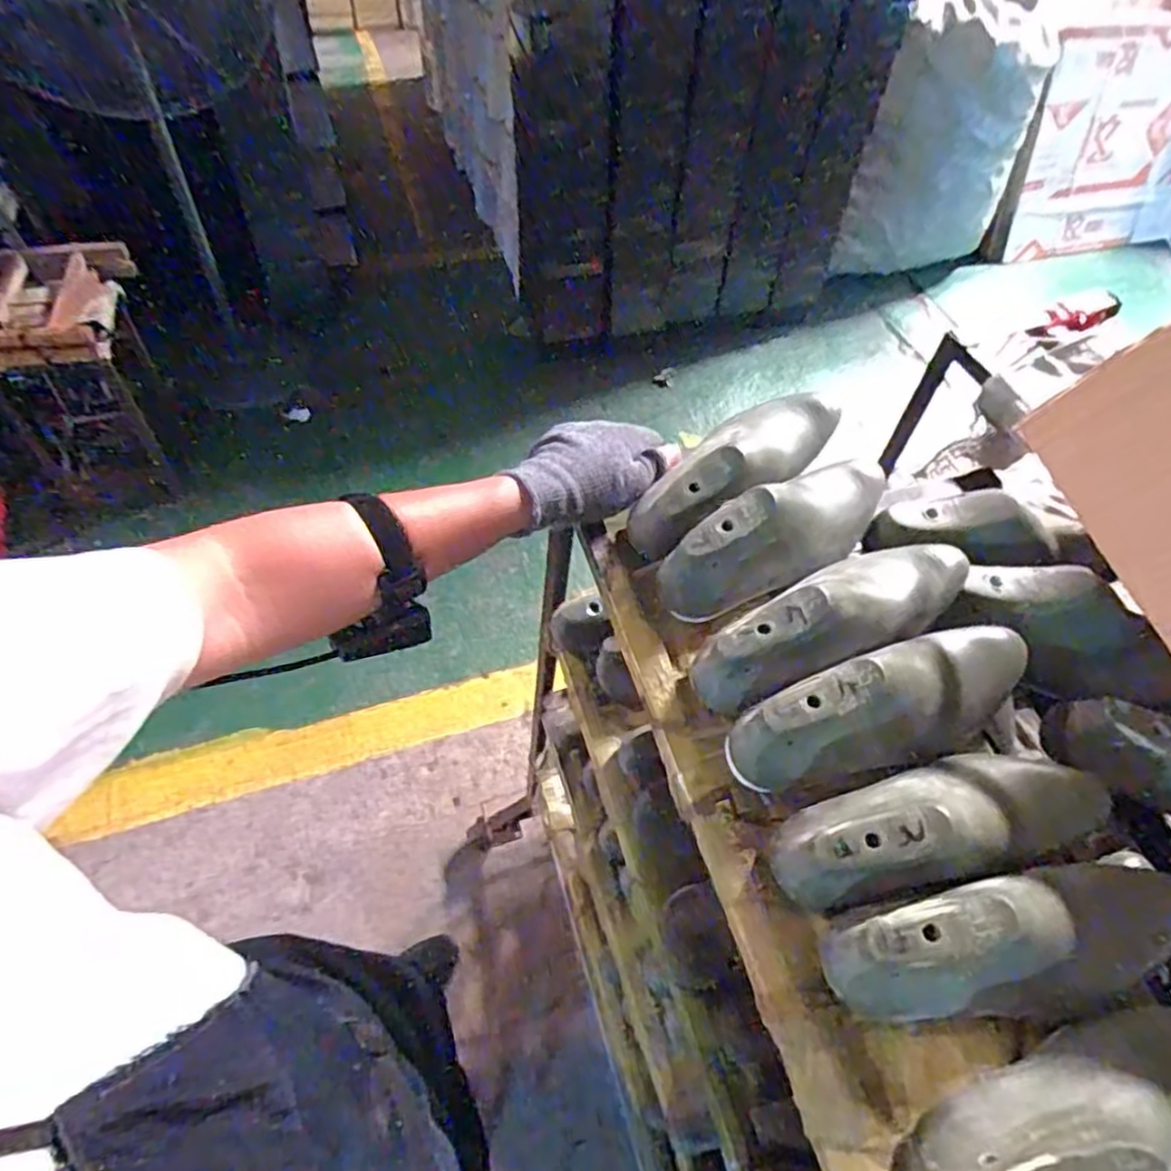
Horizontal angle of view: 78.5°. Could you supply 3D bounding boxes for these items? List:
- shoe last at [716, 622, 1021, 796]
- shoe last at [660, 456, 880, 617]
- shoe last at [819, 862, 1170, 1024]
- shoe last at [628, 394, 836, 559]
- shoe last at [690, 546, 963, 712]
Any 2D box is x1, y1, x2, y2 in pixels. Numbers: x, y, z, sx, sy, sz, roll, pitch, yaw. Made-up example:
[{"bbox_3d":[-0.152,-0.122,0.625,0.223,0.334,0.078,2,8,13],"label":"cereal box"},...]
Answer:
[{"bbox_3d":[0.208,0.083,0.492,0.243,0.094,0.072,-11,57,-26],"label":"shoe last"},{"bbox_3d":[0.159,-0.043,0.568,0.247,0.090,0.072,-25,61,-33],"label":"shoe last"},{"bbox_3d":[0.256,0.206,0.416,0.248,0.094,0.074,4,55,-20],"label":"shoe last"},{"bbox_3d":[0.129,-0.110,0.583,0.070,0.067,0.242,38,61,20],"label":"shoe last"},{"bbox_3d":[0.185,0.015,0.513,0.247,0.073,0.077,-28,62,-21],"label":"shoe last"}]

